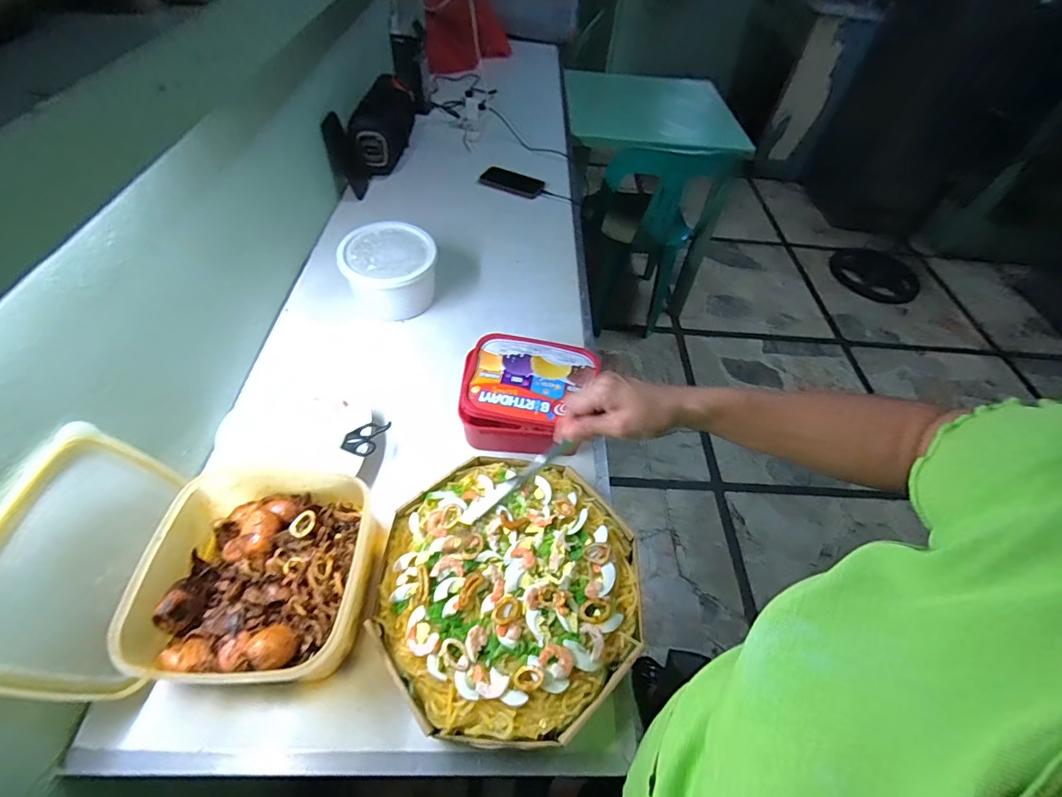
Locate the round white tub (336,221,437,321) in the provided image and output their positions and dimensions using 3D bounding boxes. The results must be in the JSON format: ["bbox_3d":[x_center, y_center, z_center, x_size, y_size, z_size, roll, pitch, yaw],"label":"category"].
[{"bbox_3d":[-0.255,-0.231,0.833,0.162,0.099,0.155,-4,53,-9],"label":"round white tub"}]

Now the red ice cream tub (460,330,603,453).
[{"bbox_3d":[-0.010,0.000,0.703,0.184,0.080,0.177,3,52,-4],"label":"red ice cream tub"}]

